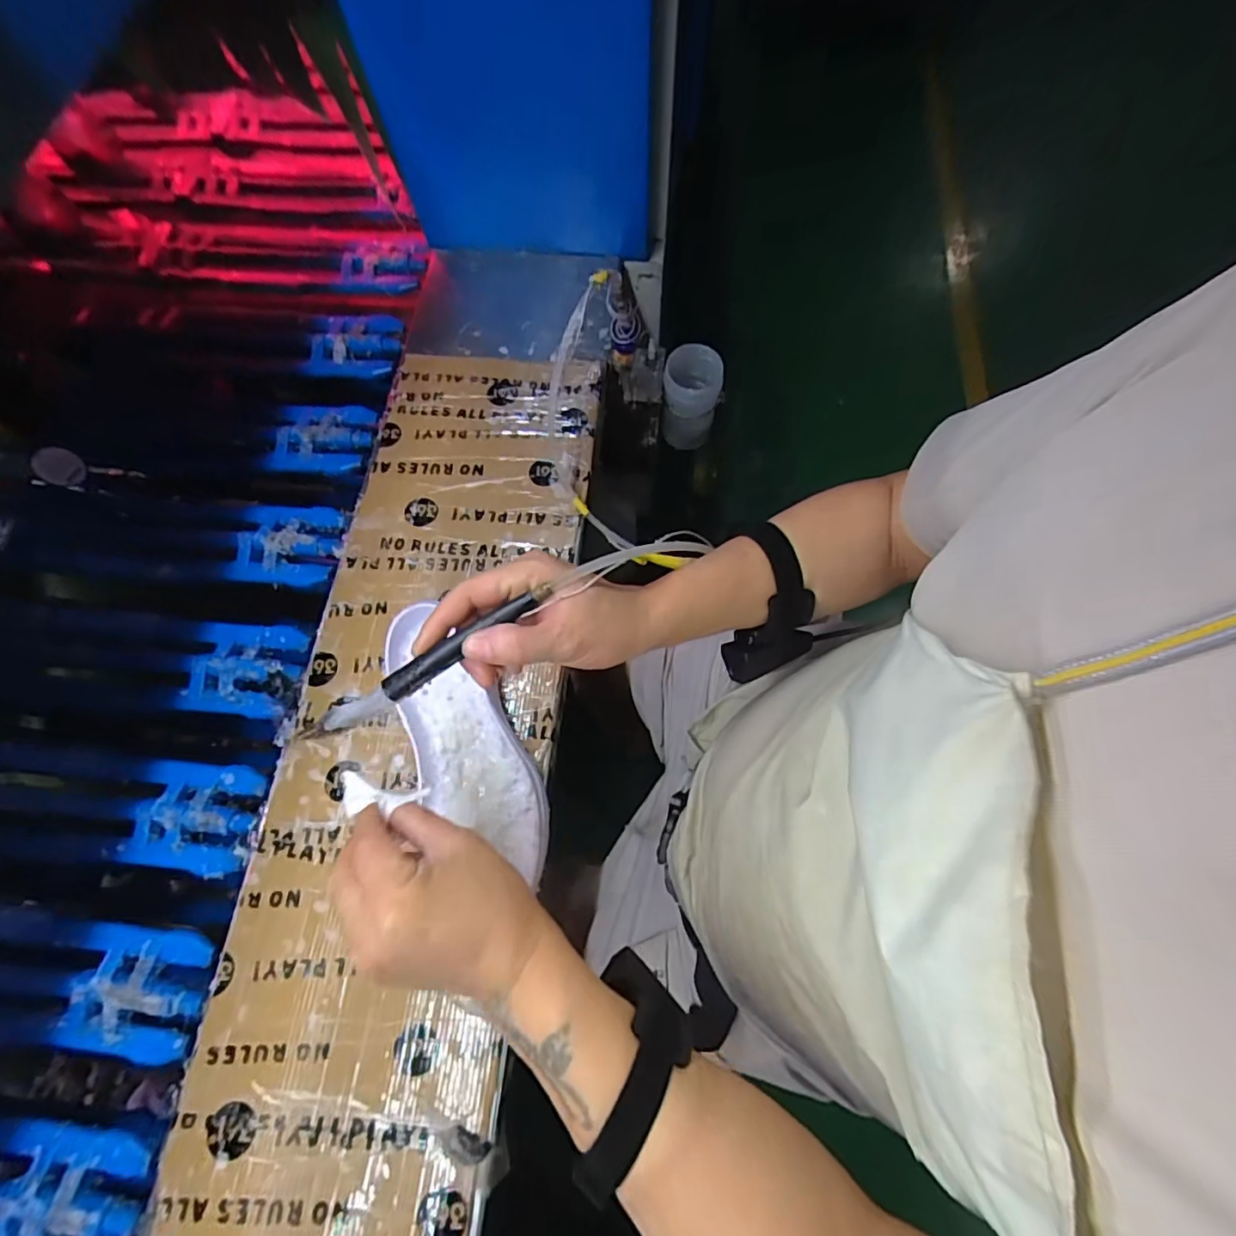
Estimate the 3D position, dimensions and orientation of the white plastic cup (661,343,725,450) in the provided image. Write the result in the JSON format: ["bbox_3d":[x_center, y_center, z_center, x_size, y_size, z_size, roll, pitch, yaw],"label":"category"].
[{"bbox_3d":[0.097,-0.293,0.752,0.072,0.127,0.073,0,70,1],"label":"white plastic cup"}]

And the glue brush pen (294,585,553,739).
[{"bbox_3d":[-0.108,0.025,0.324,0.153,0.015,0.015,-33,73,-3],"label":"glue brush pen"}]

